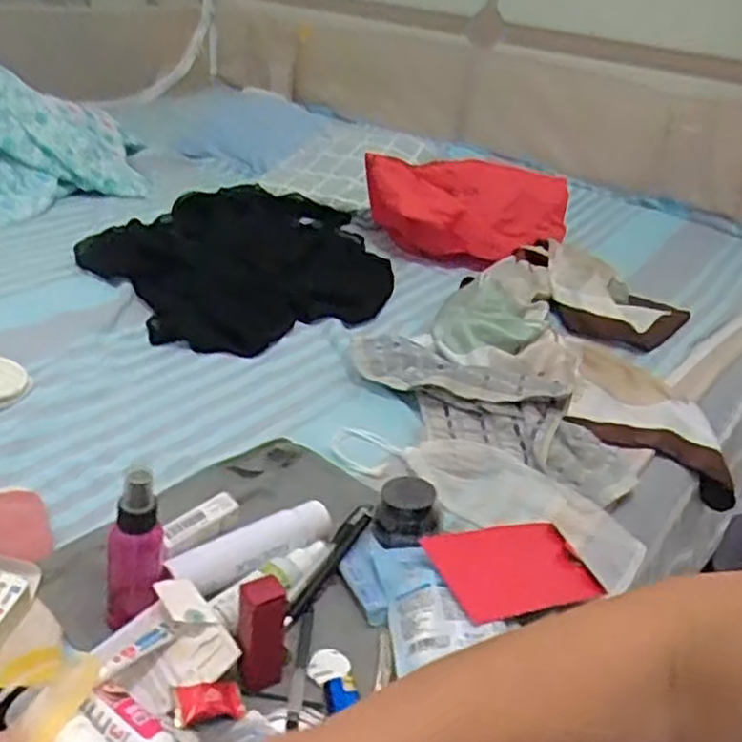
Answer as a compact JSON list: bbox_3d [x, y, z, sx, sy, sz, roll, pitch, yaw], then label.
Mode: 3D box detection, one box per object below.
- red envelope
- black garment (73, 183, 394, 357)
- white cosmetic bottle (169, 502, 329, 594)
[{"bbox_3d":[0.123,0.167,0.636,0.153,0.006,0.089,0,39,-38],"label":"red envelope"},{"bbox_3d":[-0.177,-0.197,1.175,0.439,0.058,0.535,26,35,28],"label":"black garment"},{"bbox_3d":[-0.092,0.148,0.618,0.142,0.034,0.036,-17,38,-35],"label":"white cosmetic bottle"}]

